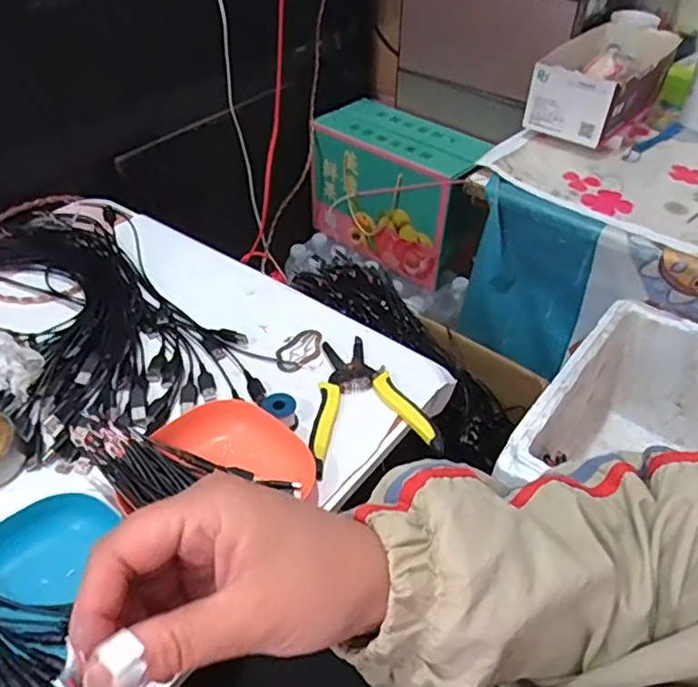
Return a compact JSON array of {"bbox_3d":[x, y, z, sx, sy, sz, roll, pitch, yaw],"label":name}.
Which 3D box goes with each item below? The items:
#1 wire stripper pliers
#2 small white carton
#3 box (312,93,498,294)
[{"bbox_3d":[0.011,0.047,0.572,0.112,0.015,0.153,-8,45,-9],"label":"wire stripper pliers"},{"bbox_3d":[0.389,-0.399,0.943,0.134,0.106,0.257,31,52,28],"label":"small white carton"},{"bbox_3d":[0.098,-0.280,1.180,0.347,0.243,0.191,34,53,29],"label":"box"}]

